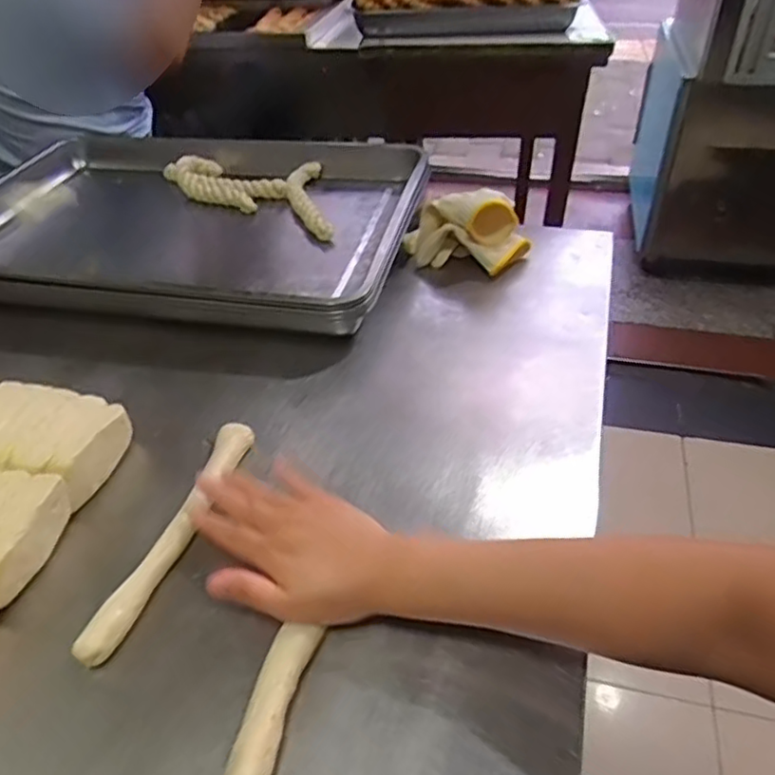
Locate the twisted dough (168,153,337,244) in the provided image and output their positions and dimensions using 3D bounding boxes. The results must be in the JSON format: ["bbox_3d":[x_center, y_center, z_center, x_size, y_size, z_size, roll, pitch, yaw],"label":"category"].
[{"bbox_3d":[-0.169,-0.282,0.911,0.333,0.045,0.143,23,48,27],"label":"twisted dough"}]

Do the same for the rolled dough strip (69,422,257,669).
[{"bbox_3d":[-0.158,0.104,0.492,0.030,0.018,0.220,9,41,14],"label":"rolled dough strip"}]

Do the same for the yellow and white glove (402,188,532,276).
[{"bbox_3d":[0.089,-0.186,0.757,0.148,0.074,0.071,11,44,17],"label":"yellow and white glove"}]

